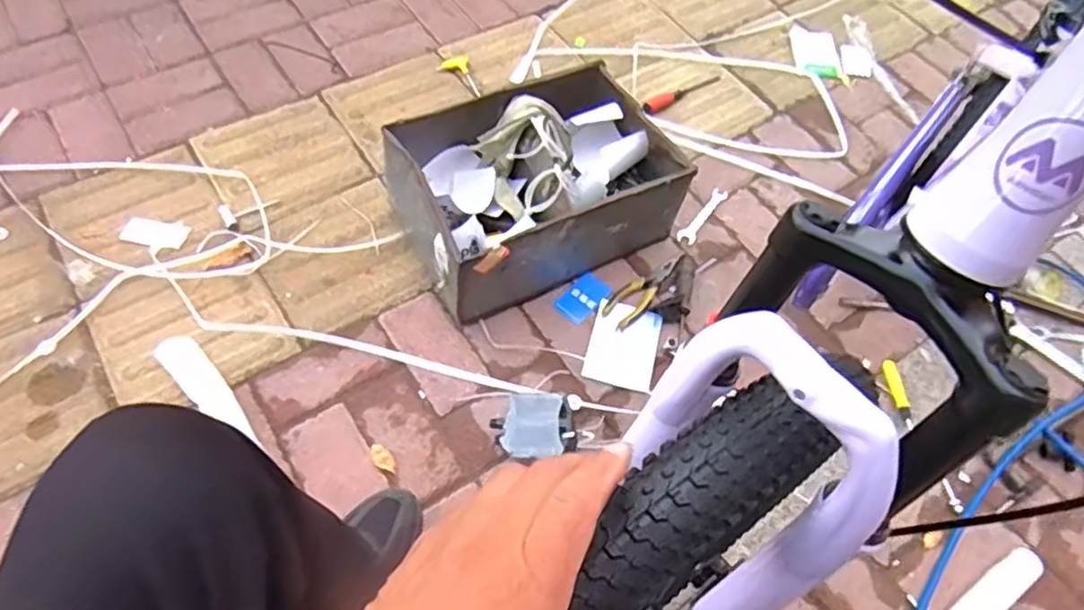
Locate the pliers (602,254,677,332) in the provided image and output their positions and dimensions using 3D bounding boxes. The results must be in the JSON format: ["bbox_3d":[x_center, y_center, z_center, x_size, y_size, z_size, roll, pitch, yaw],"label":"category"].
[{"bbox_3d":[0.169,-0.028,1.081,0.177,0.012,0.047,-39,69,-25],"label":"pliers"}]

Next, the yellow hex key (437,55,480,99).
[{"bbox_3d":[-0.162,-0.442,1.313,0.060,0.016,0.106,-16,61,-14],"label":"yellow hex key"}]

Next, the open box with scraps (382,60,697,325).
[{"bbox_3d":[-0.011,-0.190,1.094,0.421,0.187,0.295,-25,65,-18],"label":"open box with scraps"}]

